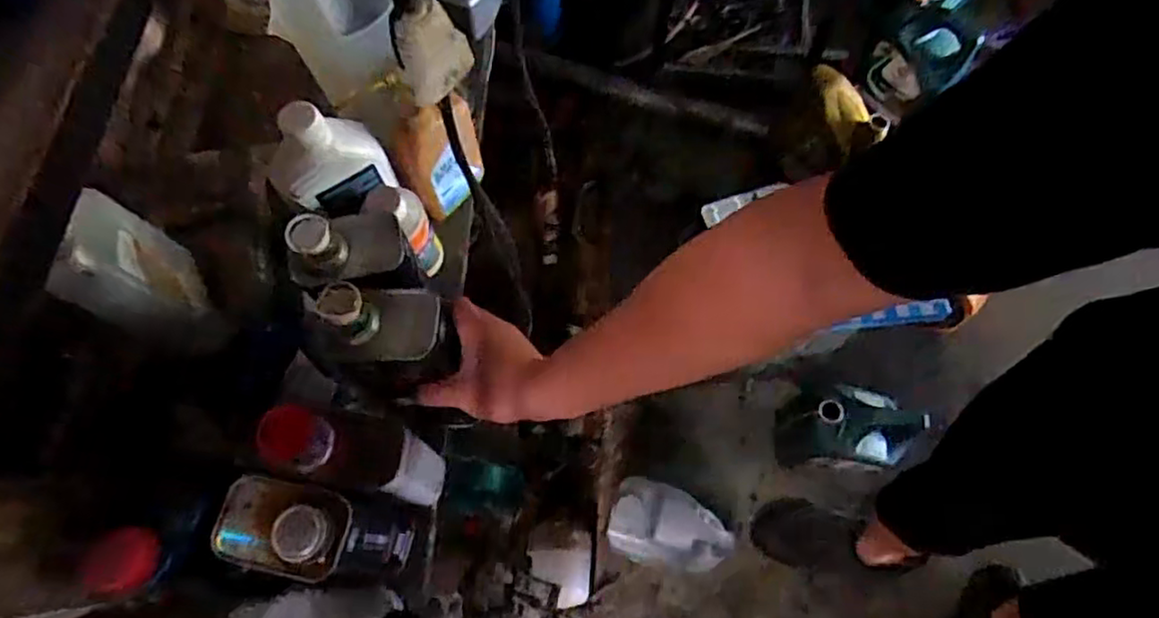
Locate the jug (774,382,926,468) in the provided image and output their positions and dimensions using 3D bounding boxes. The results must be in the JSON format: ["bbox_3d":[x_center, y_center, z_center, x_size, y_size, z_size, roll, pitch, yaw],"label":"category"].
[{"bbox_3d":[0.465,0.216,1.202,0.165,0.300,0.122,5,69,3],"label":"jug"}]

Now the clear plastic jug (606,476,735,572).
[{"bbox_3d":[0.149,0.352,1.067,0.200,0.103,0.125,15,70,7],"label":"clear plastic jug"}]

